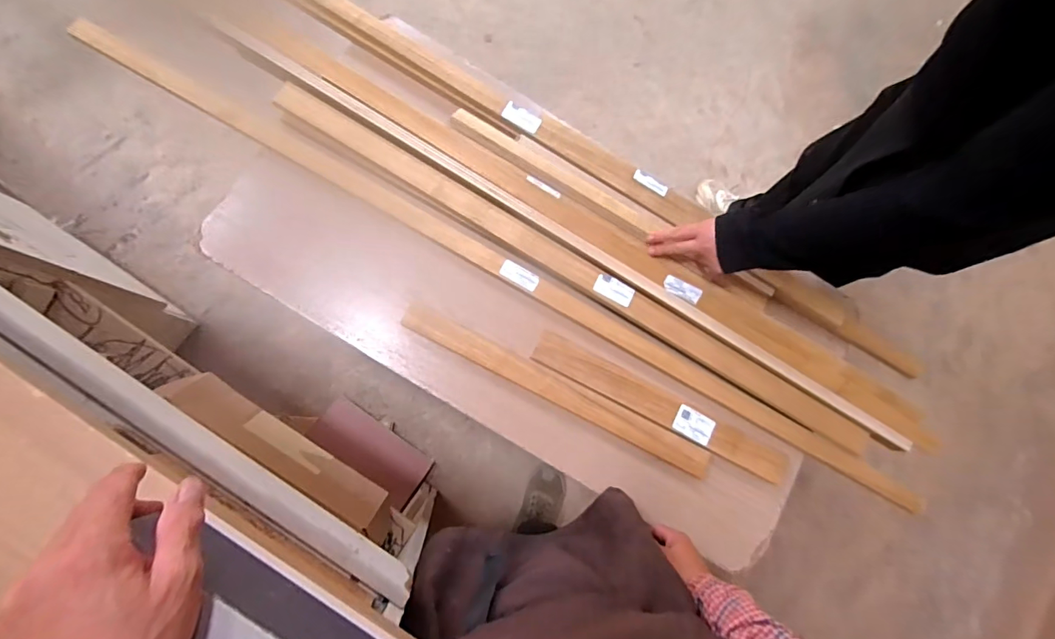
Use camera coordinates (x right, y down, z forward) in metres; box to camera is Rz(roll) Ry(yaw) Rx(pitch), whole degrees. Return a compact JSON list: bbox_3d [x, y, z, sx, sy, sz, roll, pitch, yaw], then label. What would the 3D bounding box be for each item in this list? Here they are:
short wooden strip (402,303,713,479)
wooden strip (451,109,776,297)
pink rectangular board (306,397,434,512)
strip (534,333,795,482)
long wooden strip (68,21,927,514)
[{"bbox_3d":[0.047,0.104,0.697,0.501,0.009,0.040,28,80,-1],"label":"short wooden strip"},{"bbox_3d":[0.135,-0.175,0.730,0.563,0.010,0.039,30,77,0],"label":"wooden strip"},{"bbox_3d":[-0.395,0.334,1.175,0.293,0.024,0.144,40,64,-4],"label":"pink rectangular board"},{"bbox_3d":[0.203,0.133,0.709,0.418,0.011,0.048,28,77,-1],"label":"strip"},{"bbox_3d":[-0.021,-0.070,0.701,1.421,0.021,0.039,30,80,-1],"label":"long wooden strip"}]

